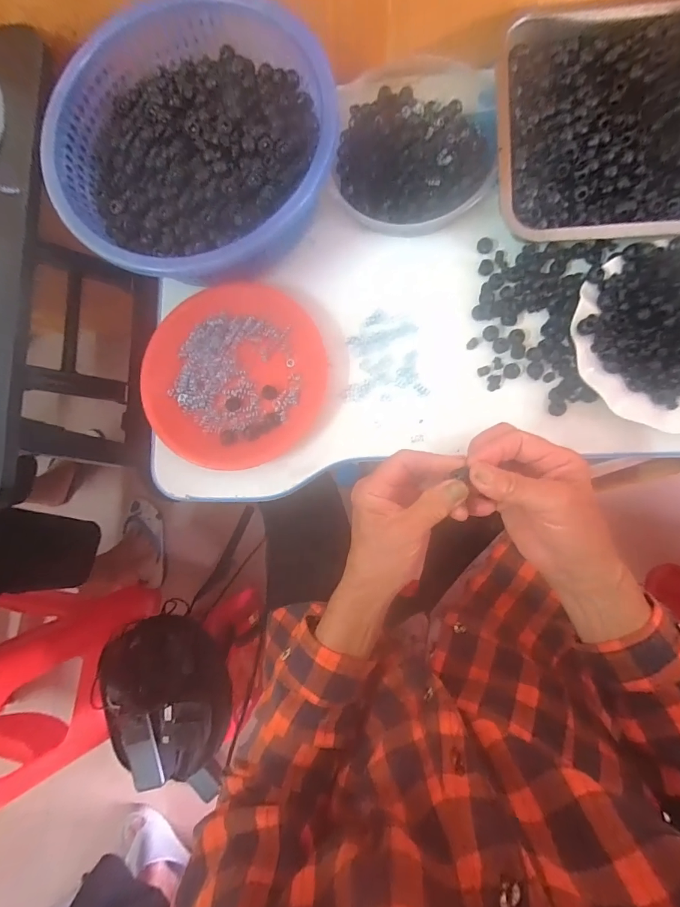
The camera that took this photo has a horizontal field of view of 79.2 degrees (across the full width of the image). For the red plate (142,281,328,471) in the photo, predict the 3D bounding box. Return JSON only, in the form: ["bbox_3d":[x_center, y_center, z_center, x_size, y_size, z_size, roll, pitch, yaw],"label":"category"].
[{"bbox_3d":[-0.111,-0.086,0.438,0.184,0.027,0.194,-1,83,7],"label":"red plate"}]

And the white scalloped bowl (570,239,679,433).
[{"bbox_3d":[0.320,-0.112,0.390,0.175,0.034,0.177,-1,83,7],"label":"white scalloped bowl"}]

